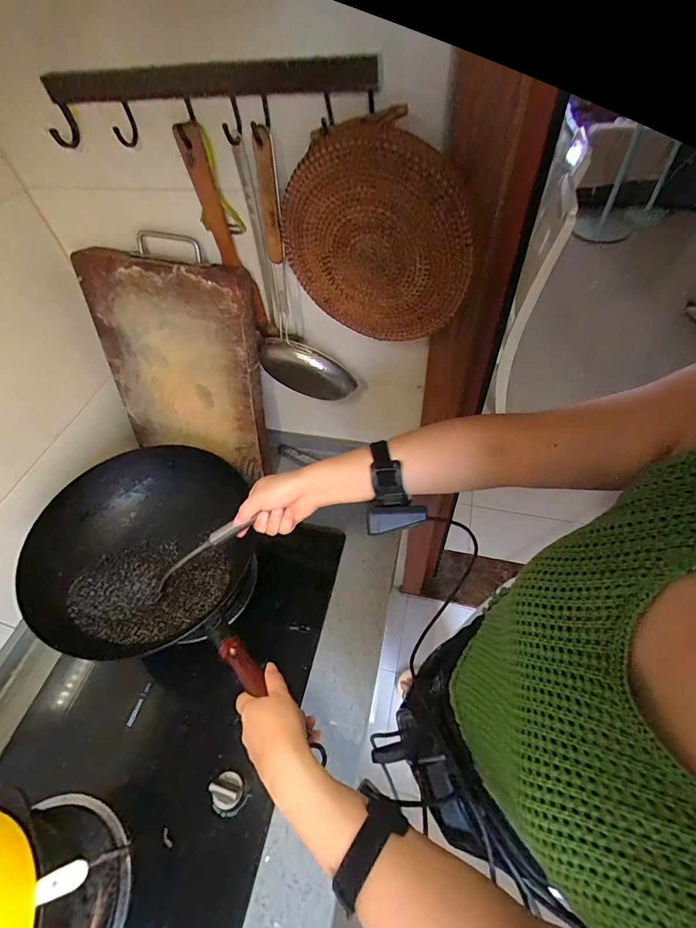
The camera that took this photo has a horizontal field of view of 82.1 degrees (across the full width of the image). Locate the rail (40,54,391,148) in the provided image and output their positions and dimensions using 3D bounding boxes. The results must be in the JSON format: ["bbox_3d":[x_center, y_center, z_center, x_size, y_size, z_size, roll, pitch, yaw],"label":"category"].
[{"bbox_3d":[-0.159,-0.396,0.439,0.389,0.059,0.043,8,53,10],"label":"rail"}]

